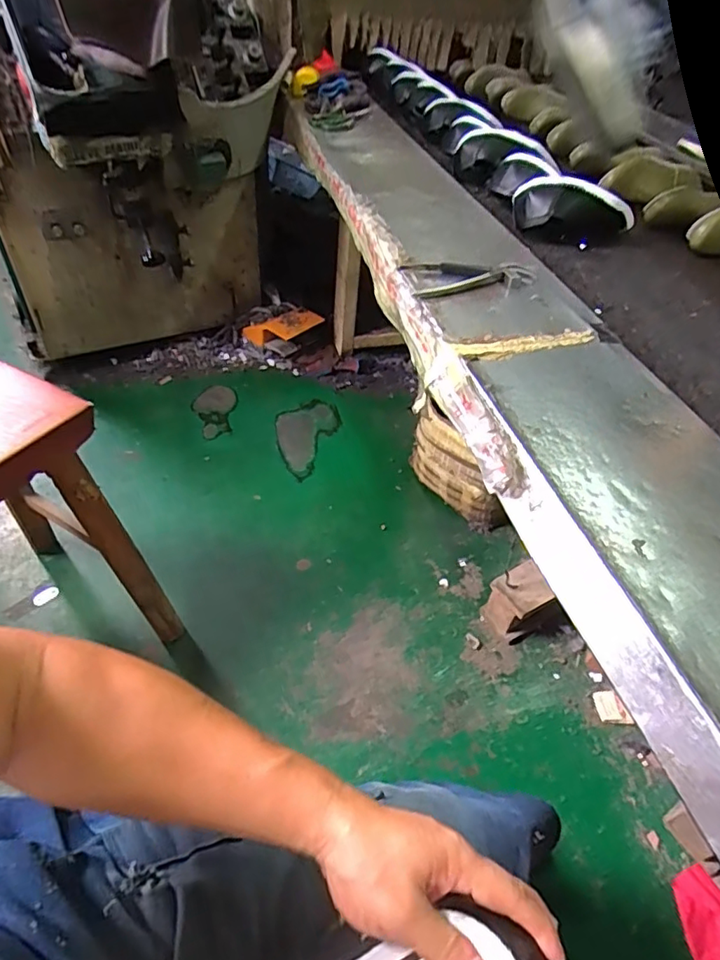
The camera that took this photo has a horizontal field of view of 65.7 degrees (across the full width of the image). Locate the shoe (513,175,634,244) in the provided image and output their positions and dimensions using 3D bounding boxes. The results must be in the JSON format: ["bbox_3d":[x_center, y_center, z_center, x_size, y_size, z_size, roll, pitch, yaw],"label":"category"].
[{"bbox_3d":[0.407,-0.500,1.025,0.236,0.095,0.075,-3,46,-8],"label":"shoe"}]

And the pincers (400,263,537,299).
[{"bbox_3d":[0.165,-0.290,0.800,0.198,0.015,0.081,-9,47,-13],"label":"pincers"}]

